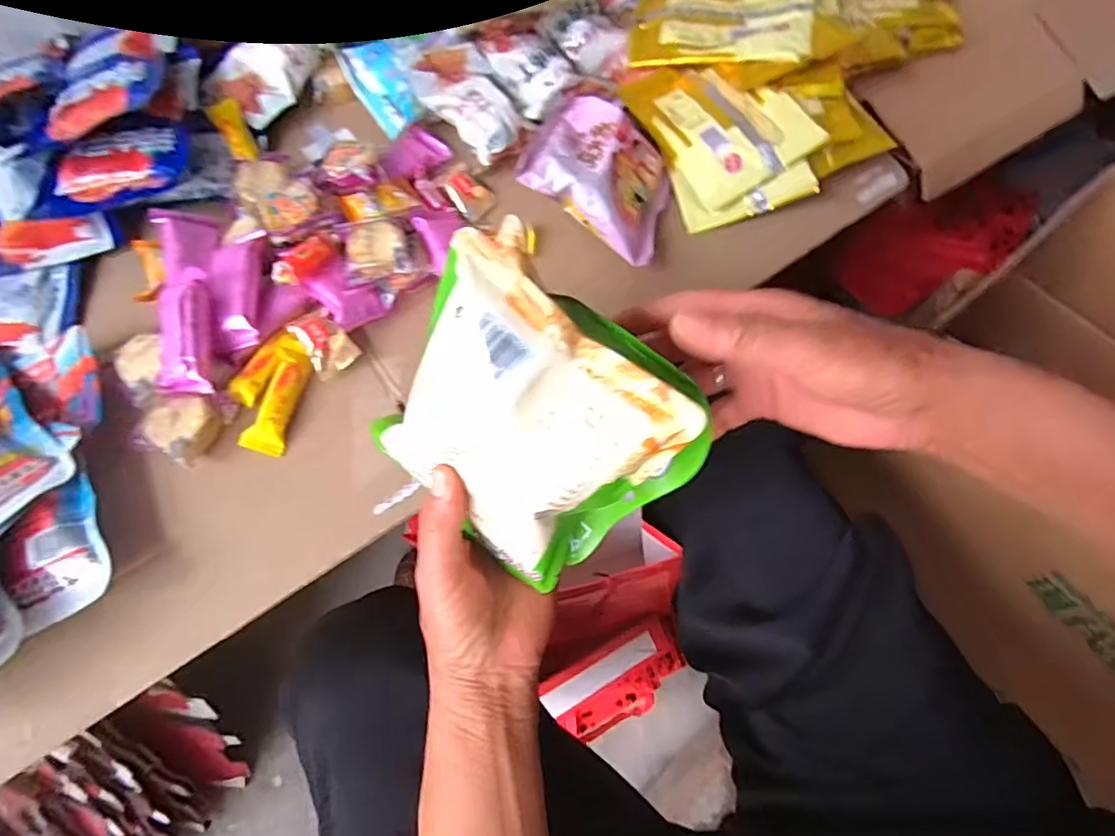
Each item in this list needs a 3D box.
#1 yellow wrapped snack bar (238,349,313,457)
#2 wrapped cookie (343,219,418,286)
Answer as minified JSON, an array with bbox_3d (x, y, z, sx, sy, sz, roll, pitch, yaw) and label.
[{"bbox_3d":[-0.192,-0.011,0.390,0.024,0.016,0.073,9,65,7],"label":"yellow wrapped snack bar"},{"bbox_3d":[-0.131,-0.125,0.408,0.045,0.013,0.045,-7,65,-1],"label":"wrapped cookie"}]

